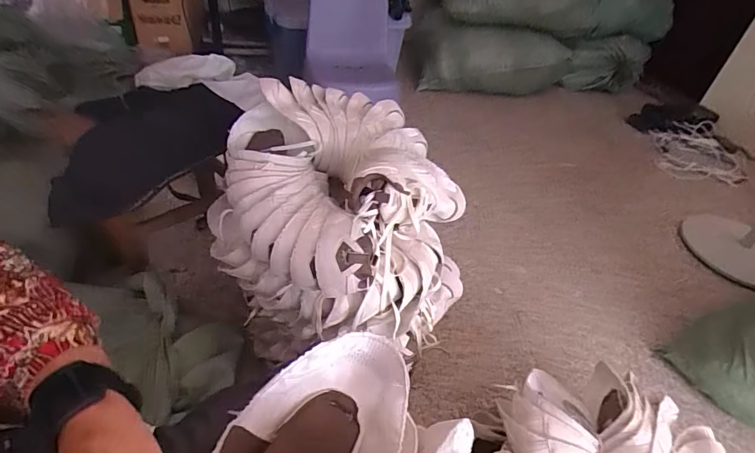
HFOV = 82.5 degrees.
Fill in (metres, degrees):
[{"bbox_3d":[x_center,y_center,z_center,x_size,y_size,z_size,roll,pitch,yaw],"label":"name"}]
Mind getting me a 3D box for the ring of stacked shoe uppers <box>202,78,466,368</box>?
[{"bbox_3d":[-0.084,-0.041,0.775,0.381,0.256,0.401,5,41,-4],"label":"ring of stacked shoe uppers"}]

